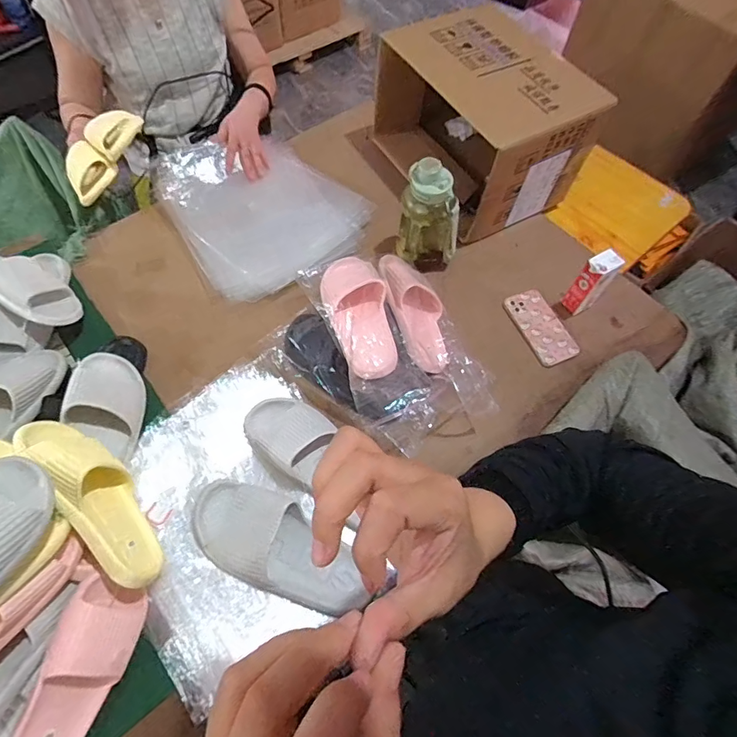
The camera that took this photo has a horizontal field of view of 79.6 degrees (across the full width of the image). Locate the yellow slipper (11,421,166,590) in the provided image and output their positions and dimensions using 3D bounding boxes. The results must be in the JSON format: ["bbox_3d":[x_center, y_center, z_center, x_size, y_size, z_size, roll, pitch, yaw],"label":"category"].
[{"bbox_3d":[-0.361,0.171,0.592,0.077,0.114,0.265,-35,88,-18],"label":"yellow slipper"}]

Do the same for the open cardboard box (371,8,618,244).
[{"bbox_3d":[0.238,-0.530,0.945,0.290,0.246,0.417,-25,66,-14],"label":"open cardboard box"}]

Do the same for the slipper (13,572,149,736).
[{"bbox_3d":[-0.360,0.379,0.551,0.099,0.062,0.234,32,69,-26],"label":"slipper"}]

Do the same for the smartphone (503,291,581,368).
[{"bbox_3d":[0.338,-0.084,0.867,0.080,0.011,0.161,-25,68,0],"label":"smartphone"}]

